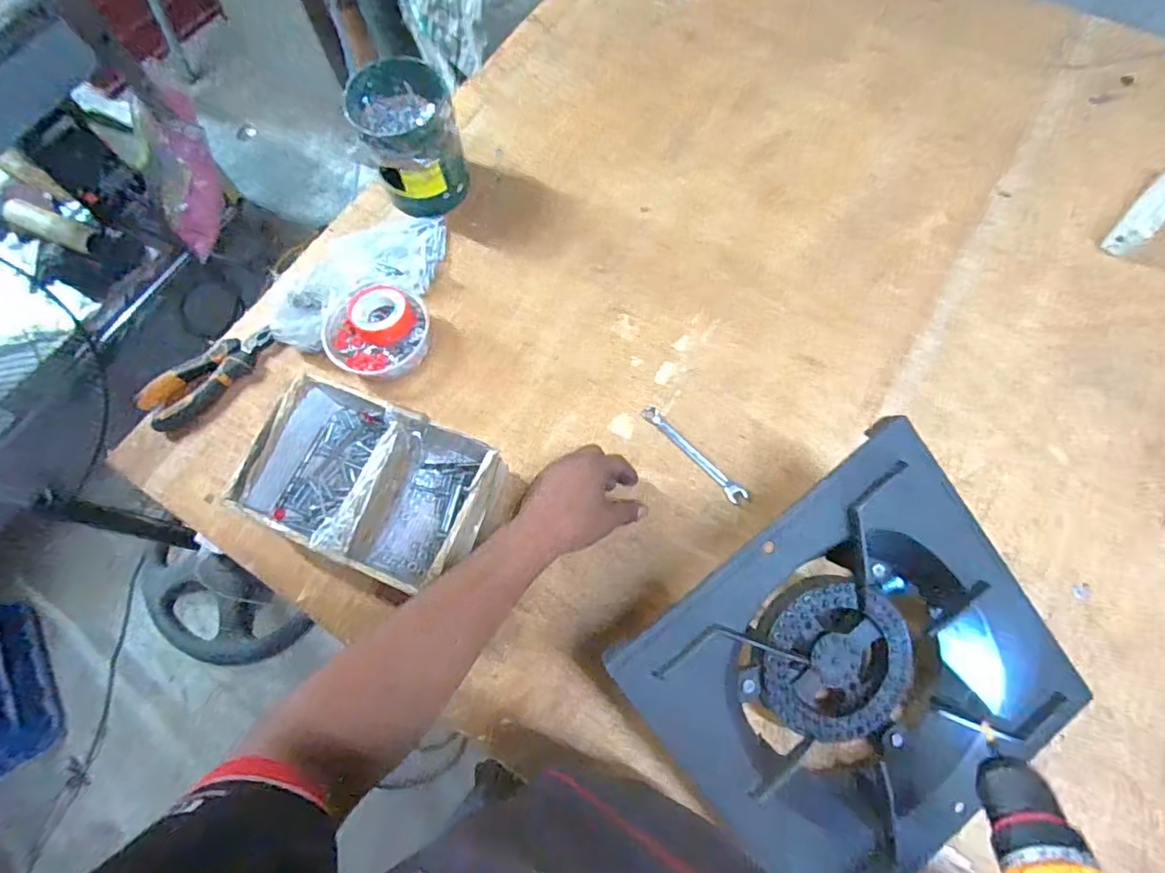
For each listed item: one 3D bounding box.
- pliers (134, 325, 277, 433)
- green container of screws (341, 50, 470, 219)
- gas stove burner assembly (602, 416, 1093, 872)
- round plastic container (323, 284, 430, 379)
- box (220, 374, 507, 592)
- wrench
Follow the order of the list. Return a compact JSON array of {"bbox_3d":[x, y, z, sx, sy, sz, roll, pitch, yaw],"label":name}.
[{"bbox_3d":[-0.419,-0.072,0.628,0.152,0.022,0.064,-41,75,-10],"label":"pliers"},{"bbox_3d":[-0.201,-0.347,0.663,0.104,0.119,0.116,-30,73,-7],"label":"green container of screws"},{"bbox_3d":[0.216,0.189,0.453,0.297,0.063,0.291,-38,96,-7],"label":"gas stove burner assembly"},{"bbox_3d":[-0.230,-0.118,0.631,0.107,0.041,0.105,-1,72,2],"label":"round plastic container"},{"bbox_3d":[-0.202,0.046,0.545,0.228,0.097,0.148,21,74,9],"label":"box"},{"bbox_3d":[0.117,0.018,0.589,0.020,0.004,0.140,-43,75,-11],"label":"wrench"}]

